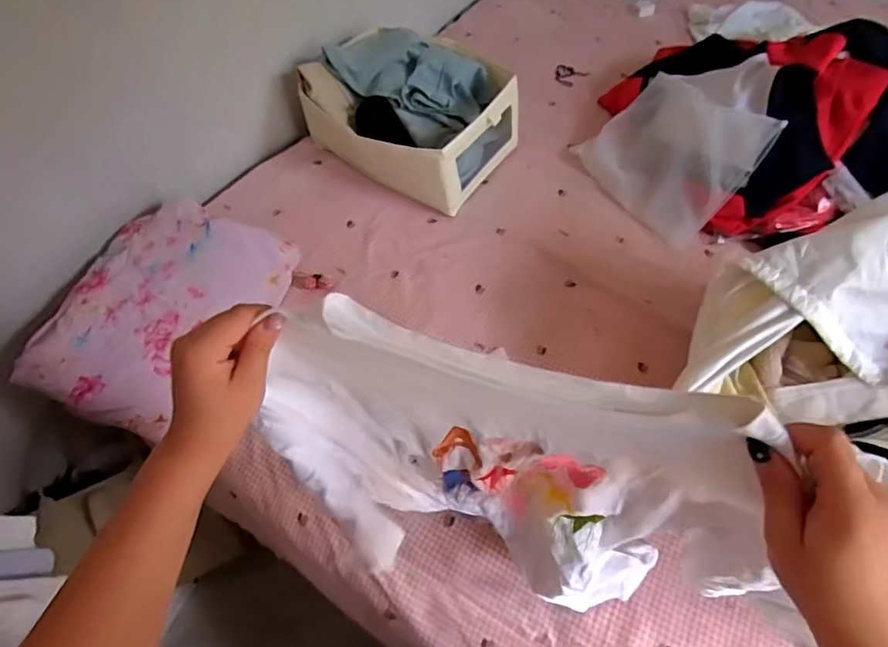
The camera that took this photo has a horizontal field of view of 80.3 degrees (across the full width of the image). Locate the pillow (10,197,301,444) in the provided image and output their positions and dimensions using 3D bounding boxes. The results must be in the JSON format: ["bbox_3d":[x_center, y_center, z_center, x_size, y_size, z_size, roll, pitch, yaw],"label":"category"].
[{"bbox_3d":[-0.460,-0.023,0.874,0.315,0.110,0.387,10,58,9],"label":"pillow"}]

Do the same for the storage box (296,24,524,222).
[{"bbox_3d":[-0.063,-0.445,1.109,0.391,0.170,0.324,29,63,20],"label":"storage box"}]

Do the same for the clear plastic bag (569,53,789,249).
[{"bbox_3d":[0.477,-0.370,1.029,0.358,0.081,0.319,-48,59,18],"label":"clear plastic bag"}]

